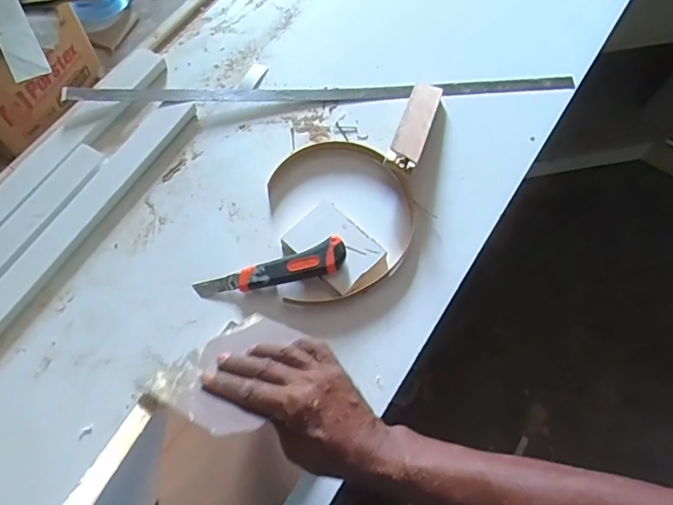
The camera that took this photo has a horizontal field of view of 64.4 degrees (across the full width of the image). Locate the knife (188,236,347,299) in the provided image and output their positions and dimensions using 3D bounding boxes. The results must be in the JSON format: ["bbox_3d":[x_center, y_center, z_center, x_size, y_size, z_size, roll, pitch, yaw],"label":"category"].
[{"bbox_3d":[-0.080,0.023,0.647,0.185,0.020,0.038,-15,66,5],"label":"knife"}]

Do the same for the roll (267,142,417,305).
[{"bbox_3d":[0.010,-0.058,0.682,0.187,0.037,0.234,-10,66,-7],"label":"roll"}]

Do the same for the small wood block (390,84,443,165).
[{"bbox_3d":[0.110,-0.180,0.722,0.040,0.013,0.161,18,53,6],"label":"small wood block"}]

